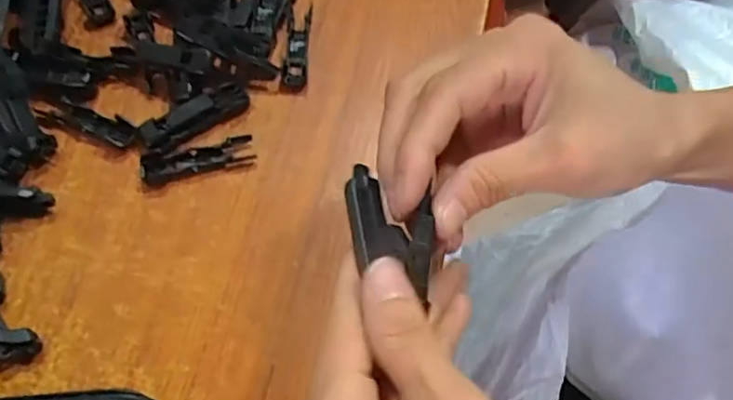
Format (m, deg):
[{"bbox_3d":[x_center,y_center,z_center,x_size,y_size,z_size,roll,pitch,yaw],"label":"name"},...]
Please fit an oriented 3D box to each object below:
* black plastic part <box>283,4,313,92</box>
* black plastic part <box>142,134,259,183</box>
[{"bbox_3d":[-0.039,-0.086,0.327,0.014,0.008,0.059,1,64,1],"label":"black plastic part"},{"bbox_3d":[-0.084,-0.020,0.295,0.054,0.007,0.014,-16,65,-7],"label":"black plastic part"}]

